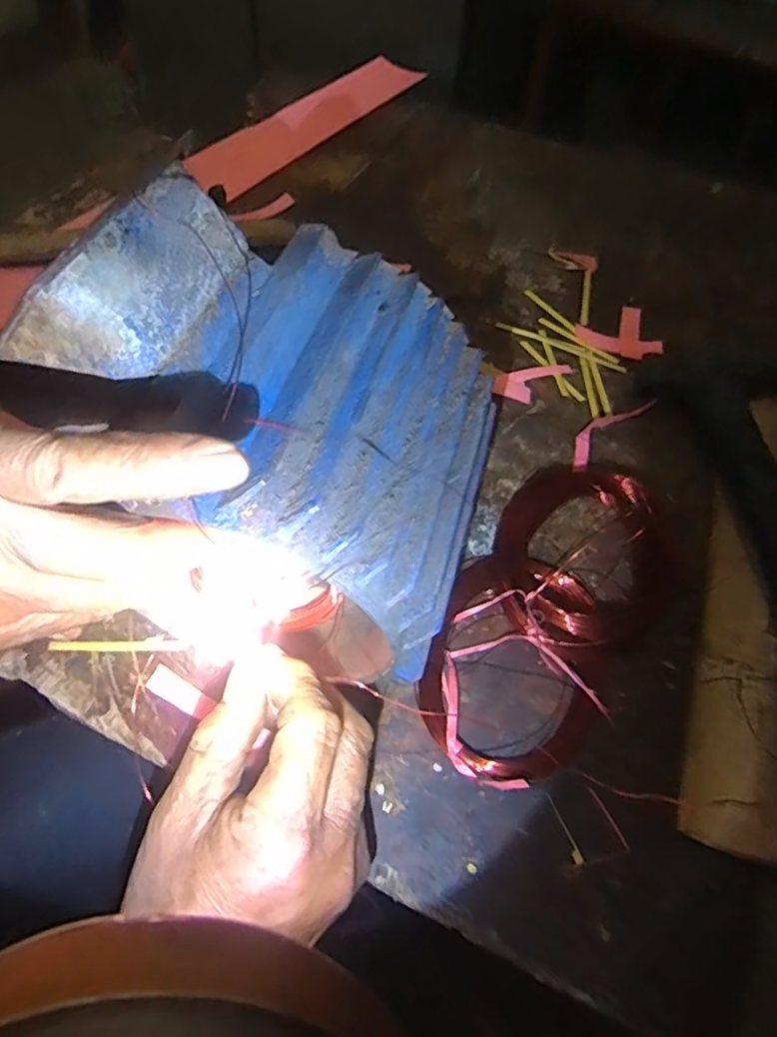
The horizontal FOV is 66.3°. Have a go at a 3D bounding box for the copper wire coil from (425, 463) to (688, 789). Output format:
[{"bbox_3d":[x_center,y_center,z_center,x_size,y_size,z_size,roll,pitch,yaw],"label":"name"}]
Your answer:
[{"bbox_3d":[0.096,0.043,0.338,0.107,0.024,0.216,37,62,20],"label":"copper wire coil"}]

